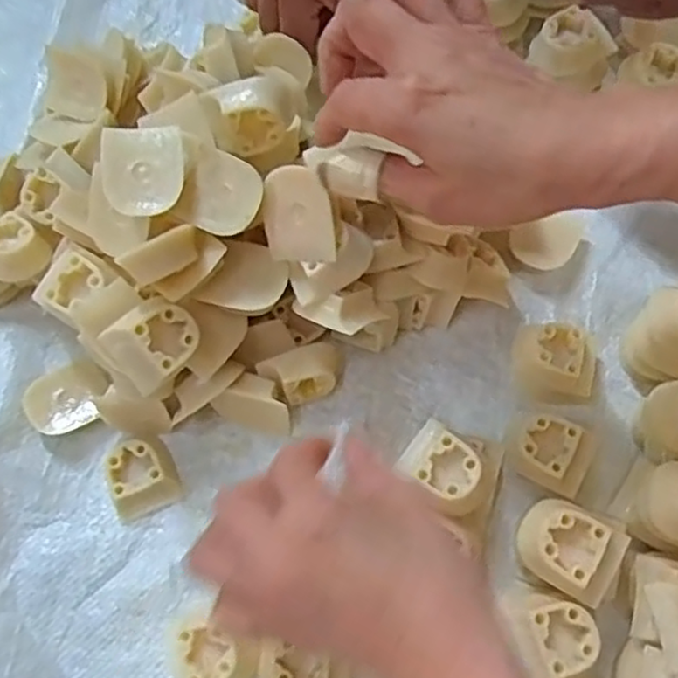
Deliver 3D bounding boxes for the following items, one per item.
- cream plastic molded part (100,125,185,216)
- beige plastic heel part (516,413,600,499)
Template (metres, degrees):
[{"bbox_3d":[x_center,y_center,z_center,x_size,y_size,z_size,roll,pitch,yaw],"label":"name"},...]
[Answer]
[{"bbox_3d":[-0.097,-0.084,0.340,0.039,0.009,0.044,-4,69,-1],"label":"cream plastic molded part"},{"bbox_3d":[0.118,0.063,0.382,0.044,0.029,0.039,23,71,9],"label":"beige plastic heel part"}]

